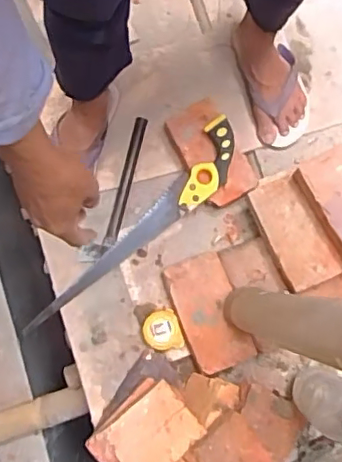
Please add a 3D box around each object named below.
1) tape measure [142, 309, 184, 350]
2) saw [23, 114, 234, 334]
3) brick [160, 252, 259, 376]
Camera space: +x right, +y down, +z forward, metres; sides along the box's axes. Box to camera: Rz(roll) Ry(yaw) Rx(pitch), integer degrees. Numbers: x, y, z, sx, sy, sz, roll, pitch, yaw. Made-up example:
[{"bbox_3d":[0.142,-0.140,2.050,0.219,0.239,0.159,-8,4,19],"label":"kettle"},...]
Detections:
[{"bbox_3d":[-0.016,0.172,0.972,0.065,0.035,0.070,-15,78,-4],"label":"tape measure"},{"bbox_3d":[-0.052,0.008,0.991,0.089,0.053,0.500,41,80,8],"label":"saw"},{"bbox_3d":[0.063,0.140,0.973,0.099,0.051,0.186,-20,78,-5],"label":"brick"}]

